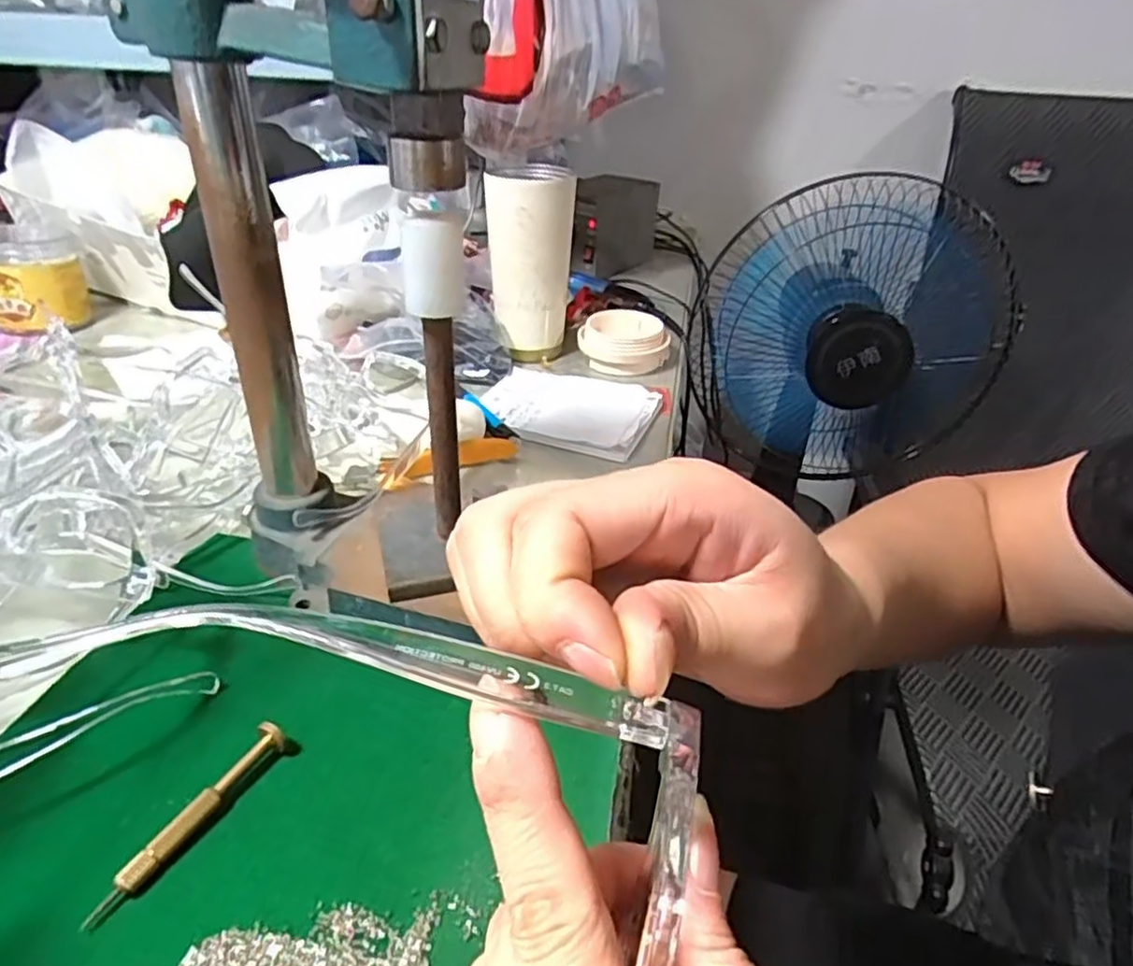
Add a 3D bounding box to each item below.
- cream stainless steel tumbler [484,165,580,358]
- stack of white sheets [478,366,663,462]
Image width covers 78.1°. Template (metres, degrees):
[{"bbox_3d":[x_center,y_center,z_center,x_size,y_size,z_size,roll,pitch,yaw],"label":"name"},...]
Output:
[{"bbox_3d":[-0.033,-0.208,0.655,0.073,0.157,0.078,2,33,-2],"label":"cream stainless steel tumbler"},{"bbox_3d":[0.001,-0.067,0.590,0.141,0.013,0.118,14,34,16],"label":"stack of white sheets"}]

